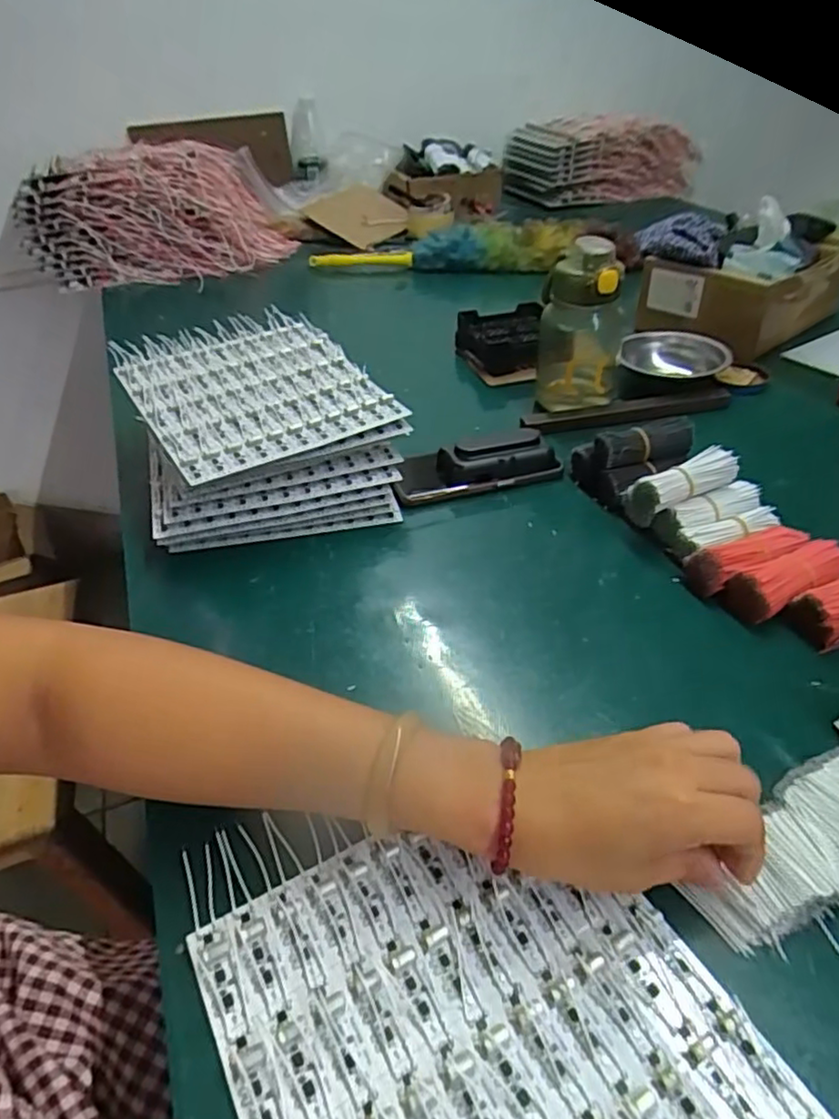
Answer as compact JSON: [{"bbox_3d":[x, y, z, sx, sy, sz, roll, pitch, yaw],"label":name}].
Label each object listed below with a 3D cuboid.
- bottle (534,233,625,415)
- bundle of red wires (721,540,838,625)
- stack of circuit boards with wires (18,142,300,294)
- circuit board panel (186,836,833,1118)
[{"bbox_3d":[0.177,-0.251,0.695,0.091,0.167,0.110,6,40,10],"label":"bottle"},{"bbox_3d":[0.269,0.017,0.471,0.087,0.035,0.033,-16,41,-16],"label":"bundle of red wires"},{"bbox_3d":[-0.456,-0.601,1.131,0.427,0.179,0.144,-6,40,-5],"label":"stack of circuit boards with wires"},{"bbox_3d":[0.035,0.210,0.263,0.194,0.008,0.225,-22,43,-22],"label":"circuit board panel"}]

